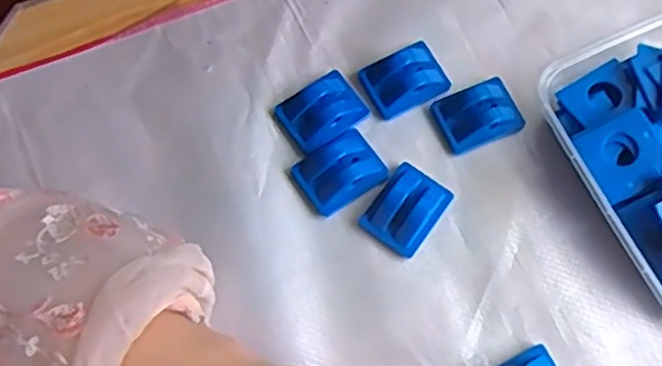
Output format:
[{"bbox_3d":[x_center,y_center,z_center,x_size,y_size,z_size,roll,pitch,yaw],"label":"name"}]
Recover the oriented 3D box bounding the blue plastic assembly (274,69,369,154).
[{"bbox_3d":[-0.005,-0.041,0.386,0.045,0.012,0.035,-34,74,-12],"label":"blue plastic assembly"}]

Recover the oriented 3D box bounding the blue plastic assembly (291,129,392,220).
[{"bbox_3d":[0.006,-0.007,0.374,0.045,0.012,0.034,-31,73,-11],"label":"blue plastic assembly"}]

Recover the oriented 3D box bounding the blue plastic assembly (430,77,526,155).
[{"bbox_3d":[0.083,-0.040,0.388,0.045,0.019,0.034,-21,72,-8],"label":"blue plastic assembly"}]

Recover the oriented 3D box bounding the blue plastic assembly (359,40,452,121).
[{"bbox_3d":[0.042,-0.060,0.392,0.045,0.015,0.033,-25,72,-10],"label":"blue plastic assembly"}]

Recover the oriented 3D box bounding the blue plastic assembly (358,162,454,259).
[{"bbox_3d":[0.041,0.013,0.369,0.034,0.016,0.044,35,73,11],"label":"blue plastic assembly"}]

